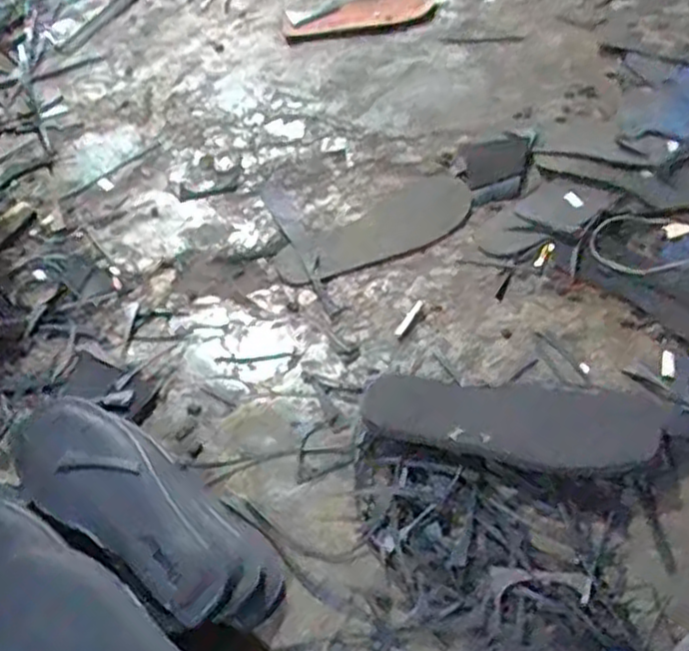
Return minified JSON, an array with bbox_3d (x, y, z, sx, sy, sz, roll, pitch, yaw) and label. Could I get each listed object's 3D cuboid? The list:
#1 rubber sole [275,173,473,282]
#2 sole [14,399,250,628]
[{"bbox_3d":[0.042,-0.115,0.882,0.255,0.016,0.088,-26,55,-17],"label":"rubber sole"},{"bbox_3d":[-0.180,0.145,0.613,0.242,0.023,0.098,37,62,27],"label":"sole"}]

